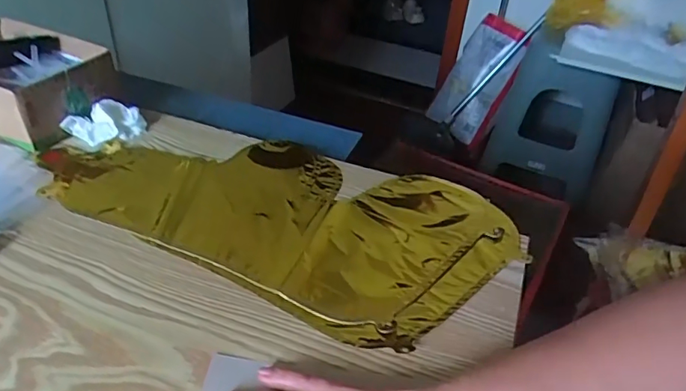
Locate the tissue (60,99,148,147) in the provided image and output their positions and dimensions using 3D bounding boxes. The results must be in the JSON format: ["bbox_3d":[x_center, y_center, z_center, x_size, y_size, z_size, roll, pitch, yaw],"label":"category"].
[{"bbox_3d":[-0.263,-0.083,0.558,0.081,0.029,0.041,-14,41,-22],"label":"tissue"}]

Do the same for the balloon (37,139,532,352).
[{"bbox_3d":[-0.063,0.004,0.486,0.420,0.007,0.211,20,40,19],"label":"balloon"}]

